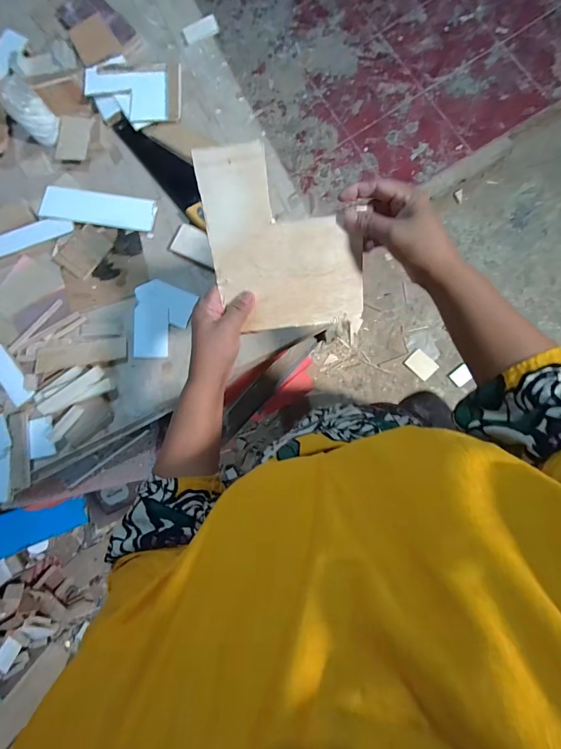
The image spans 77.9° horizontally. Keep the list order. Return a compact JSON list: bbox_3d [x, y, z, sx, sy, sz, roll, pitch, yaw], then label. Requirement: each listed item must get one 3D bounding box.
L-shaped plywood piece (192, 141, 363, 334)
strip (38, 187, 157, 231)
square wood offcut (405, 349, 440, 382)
[{"bbox_3d":[0.008,-0.139,0.380,0.161,0.006,0.190,-7,121,-1],"label":"L-shaped plywood piece"},{"bbox_3d":[-0.357,-0.327,0.682,0.232,0.009,0.072,10,84,6],"label":"strip"},{"bbox_3d":[0.508,-0.035,1.251,0.097,0.006,0.073,48,111,21],"label":"square wood offcut"}]

